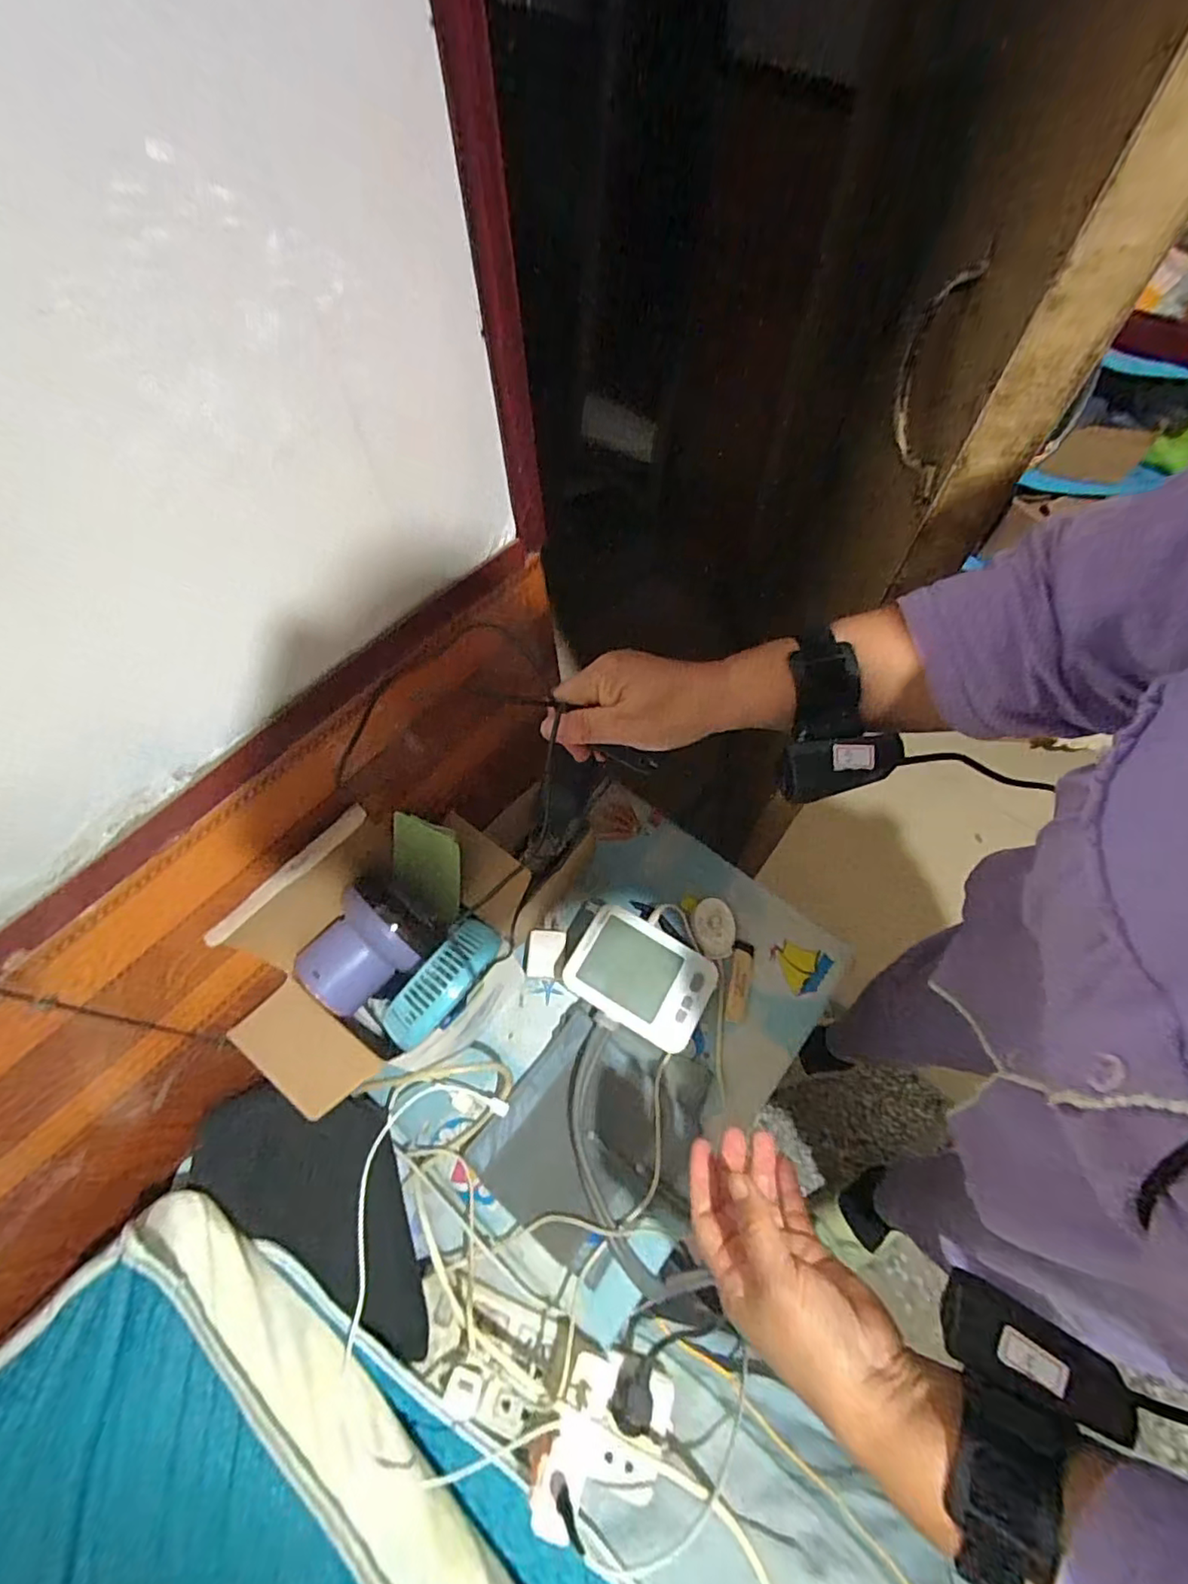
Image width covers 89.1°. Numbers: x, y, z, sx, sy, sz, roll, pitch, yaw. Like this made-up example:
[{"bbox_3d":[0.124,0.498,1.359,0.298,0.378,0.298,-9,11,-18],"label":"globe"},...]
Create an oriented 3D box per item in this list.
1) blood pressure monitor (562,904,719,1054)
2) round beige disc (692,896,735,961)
[{"bbox_3d":[0.045,0.181,0.591,0.132,0.047,0.097,27,65,14],"label":"blood pressure monitor"},{"bbox_3d":[0.125,0.141,0.629,0.042,0.011,0.058,6,79,0],"label":"round beige disc"}]

